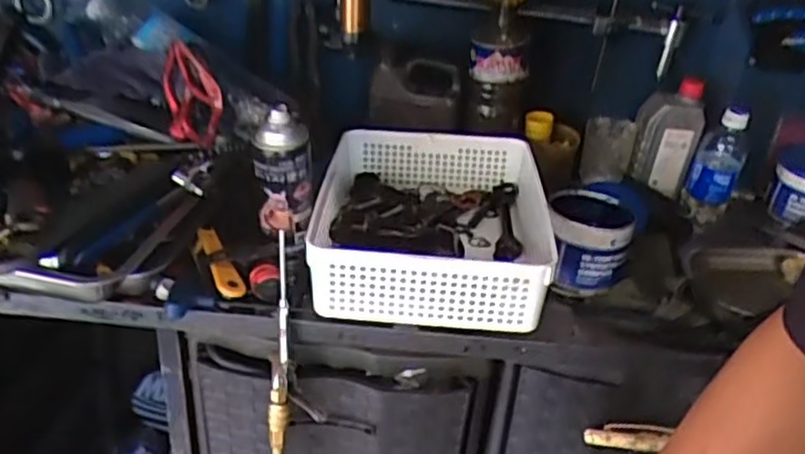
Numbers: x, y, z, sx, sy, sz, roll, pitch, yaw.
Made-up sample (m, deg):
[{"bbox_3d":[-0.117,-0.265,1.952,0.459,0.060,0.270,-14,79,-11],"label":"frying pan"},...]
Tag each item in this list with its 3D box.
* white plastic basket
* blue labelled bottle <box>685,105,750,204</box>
[{"bbox_3d":[0.032,-0.013,0.846,0.257,0.089,0.321,6,31,1],"label":"white plastic basket"},{"bbox_3d":[0.441,-0.101,1.002,0.066,0.132,0.063,17,33,19],"label":"blue labelled bottle"}]

